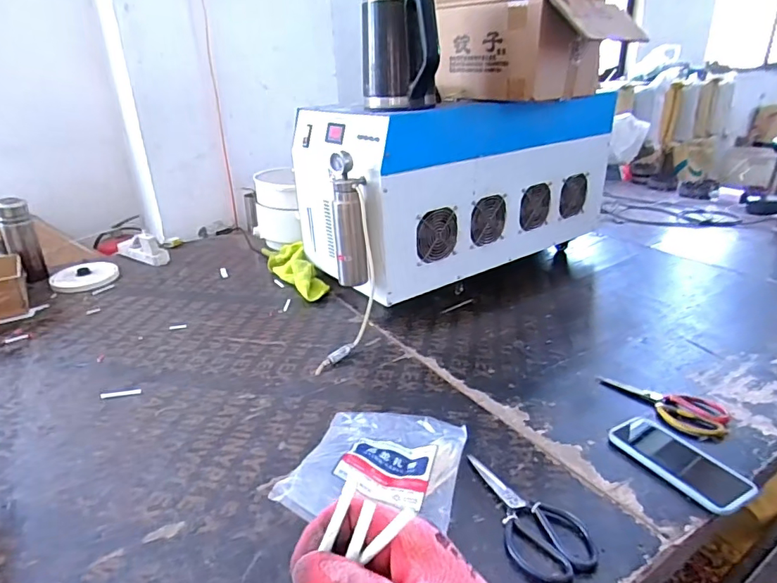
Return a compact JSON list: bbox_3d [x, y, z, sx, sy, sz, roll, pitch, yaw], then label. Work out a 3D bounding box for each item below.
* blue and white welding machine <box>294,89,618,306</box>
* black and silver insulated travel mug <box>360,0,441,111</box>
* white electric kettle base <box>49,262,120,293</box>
[{"bbox_3d":[0.187,-0.280,1.271,0.811,0.361,0.355,-16,28,-28],"label":"blue and white welding machine"},{"bbox_3d":[0.022,-0.459,0.940,0.144,0.215,0.119,-2,25,-1],"label":"black and silver insulated travel mug"},{"bbox_3d":[-0.819,-0.042,1.347,0.159,0.028,0.152,-18,30,-32],"label":"white electric kettle base"}]

